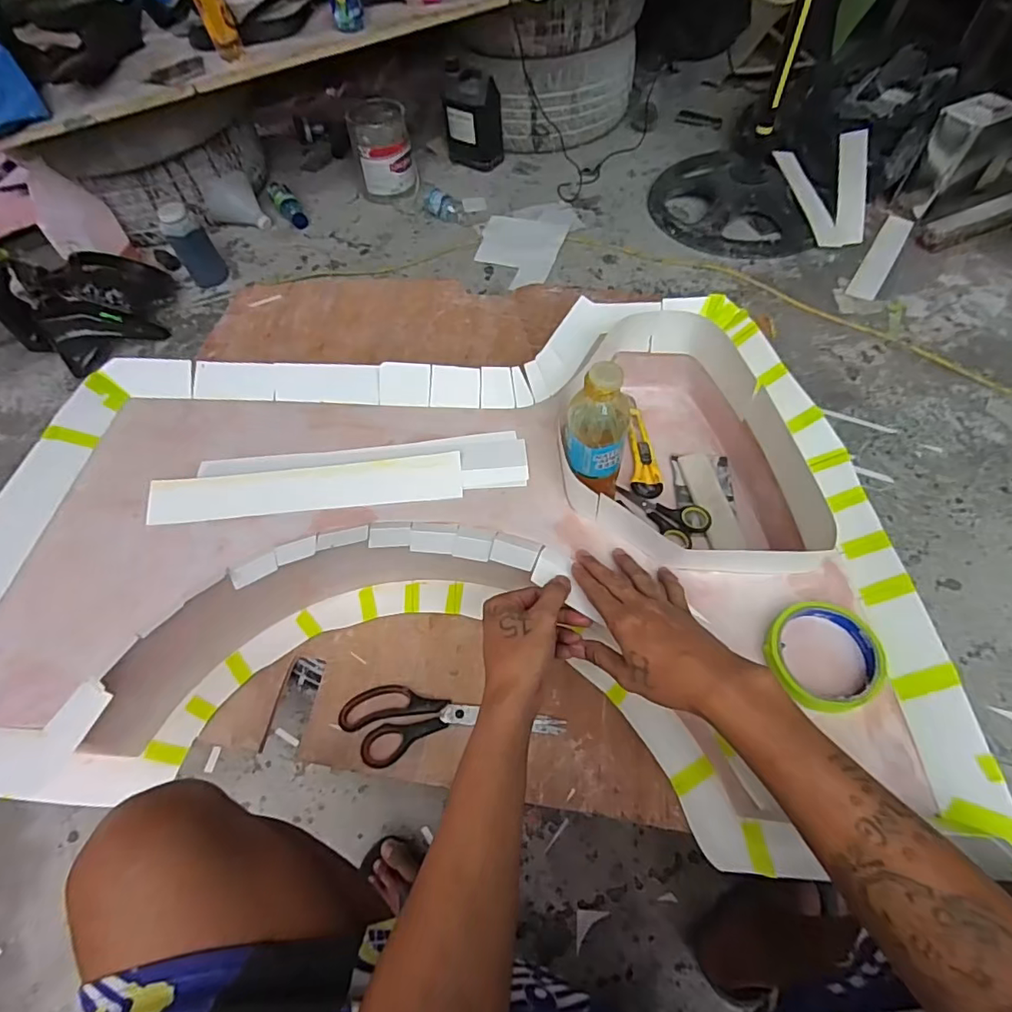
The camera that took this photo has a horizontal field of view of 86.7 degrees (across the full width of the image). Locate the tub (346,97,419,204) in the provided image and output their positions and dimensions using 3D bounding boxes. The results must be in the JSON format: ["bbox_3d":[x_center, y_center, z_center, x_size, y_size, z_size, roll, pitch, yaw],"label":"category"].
[{"bbox_3d":[-0.353,-1.022,1.555,0.168,0.212,0.133,-13,58,-4],"label":"tub"}]

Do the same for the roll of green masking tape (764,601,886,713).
[{"bbox_3d":[0.268,0.127,0.453,0.093,0.021,0.088,-2,58,3],"label":"roll of green masking tape"}]

